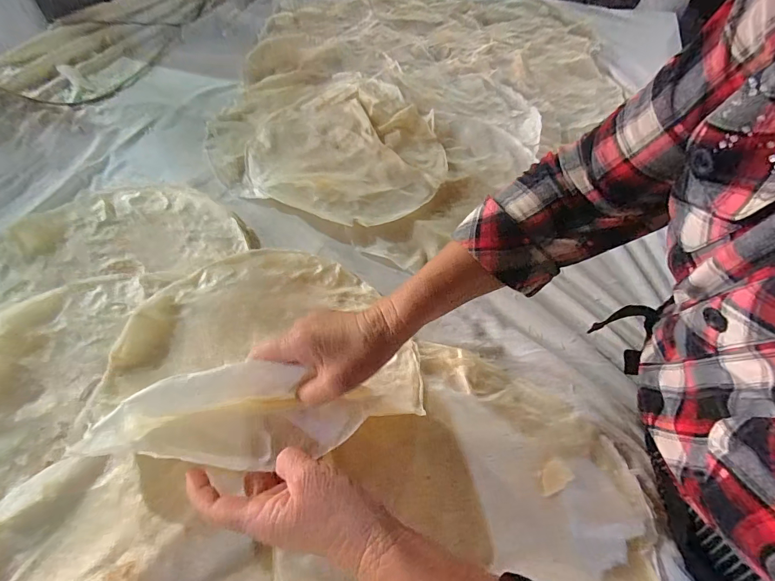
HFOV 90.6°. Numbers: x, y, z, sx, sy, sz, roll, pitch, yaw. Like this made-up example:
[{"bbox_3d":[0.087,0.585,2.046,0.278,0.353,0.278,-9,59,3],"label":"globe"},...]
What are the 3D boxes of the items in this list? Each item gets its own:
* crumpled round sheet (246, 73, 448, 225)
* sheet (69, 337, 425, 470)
[{"bbox_3d":[-0.068,-0.239,0.643,0.325,0.057,0.306,3,52,-4],"label":"crumpled round sheet"},{"bbox_3d":[-0.097,0.100,0.317,0.268,0.055,0.071,-4,57,-14],"label":"sheet"}]

